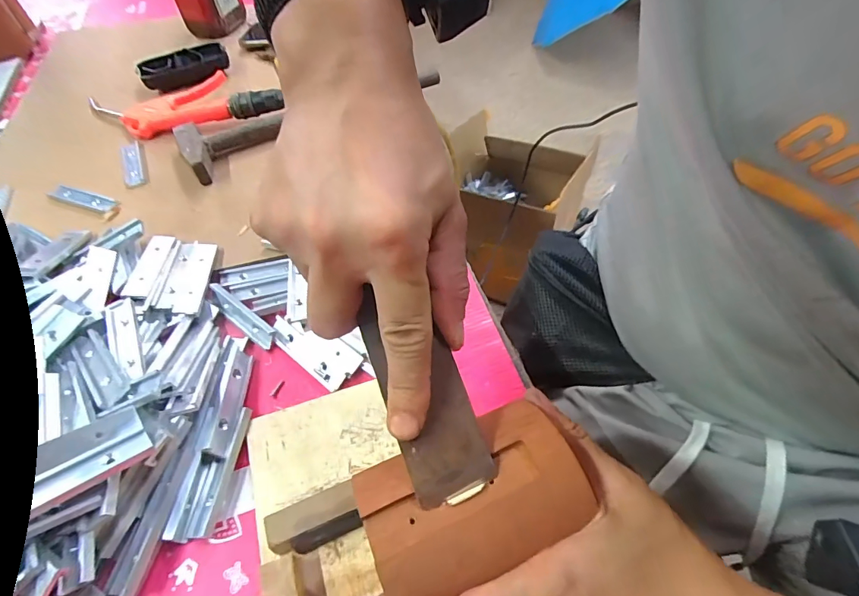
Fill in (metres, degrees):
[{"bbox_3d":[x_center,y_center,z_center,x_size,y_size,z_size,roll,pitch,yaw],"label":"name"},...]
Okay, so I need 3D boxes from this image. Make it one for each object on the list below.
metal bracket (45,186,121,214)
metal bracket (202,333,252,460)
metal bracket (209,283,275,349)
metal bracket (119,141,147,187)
[{"bbox_3d":[-0.361,-0.100,0.441,0.081,0.010,0.018,13,54,11],"label":"metal bracket"},{"bbox_3d":[-0.144,0.064,0.305,0.021,0.009,0.092,-6,53,-3],"label":"metal bracket"},{"bbox_3d":[-0.152,0.012,0.344,0.075,0.009,0.015,33,60,23],"label":"metal bracket"},{"bbox_3d":[-0.328,-0.149,0.471,0.023,0.004,0.083,-24,56,-16],"label":"metal bracket"}]

